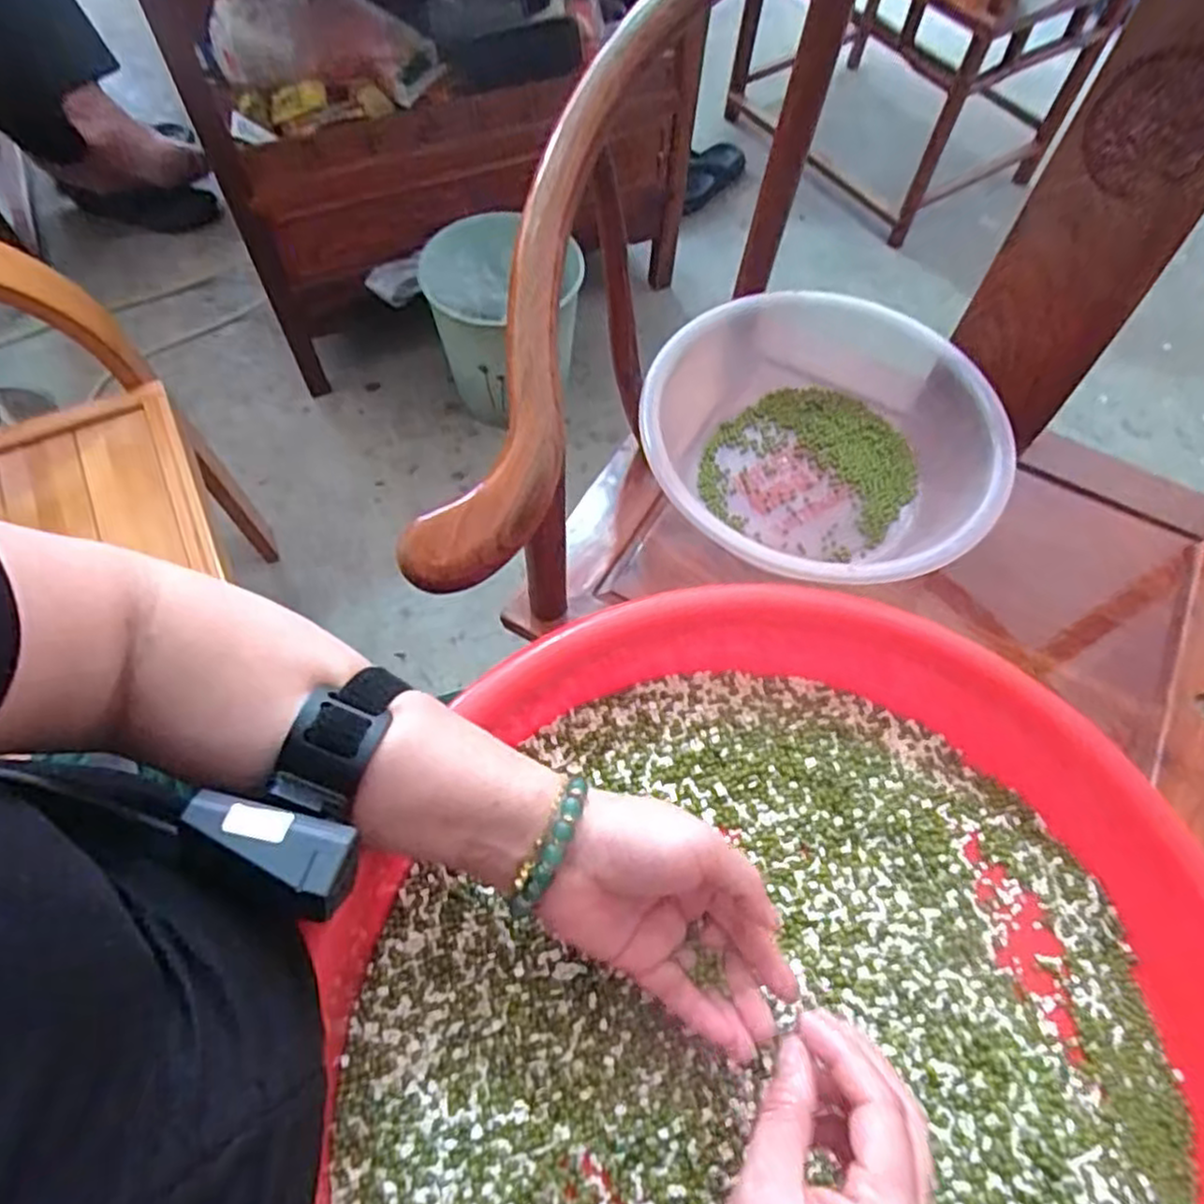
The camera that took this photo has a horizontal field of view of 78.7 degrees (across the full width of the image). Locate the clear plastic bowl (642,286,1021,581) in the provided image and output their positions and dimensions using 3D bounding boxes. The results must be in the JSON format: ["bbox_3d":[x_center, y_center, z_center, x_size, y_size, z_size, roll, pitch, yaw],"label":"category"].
[{"bbox_3d":[0.186,-0.137,0.654,0.286,0.109,0.287,1,63,-2],"label":"clear plastic bowl"}]

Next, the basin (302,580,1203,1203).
[{"bbox_3d":[0.117,0.239,0.376,0.494,0.105,0.484,1,63,-2],"label":"basin"}]

